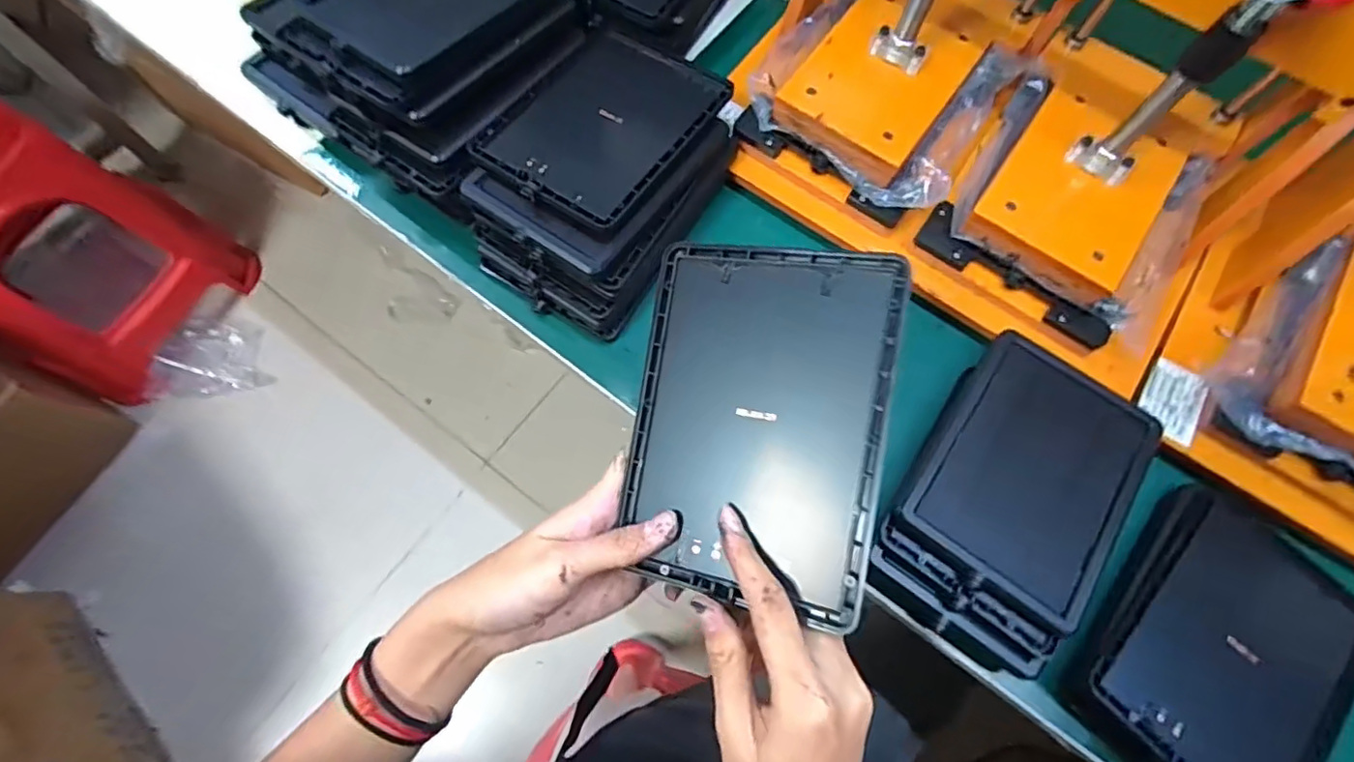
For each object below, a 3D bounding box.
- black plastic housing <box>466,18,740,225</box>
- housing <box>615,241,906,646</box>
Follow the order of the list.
[{"bbox_3d":[-0.049,-0.185,0.416,0.120,0.016,0.165,31,73,9],"label":"black plastic housing"},{"bbox_3d":[0.036,0.018,0.278,0.117,0.005,0.162,9,87,22],"label":"housing"}]

